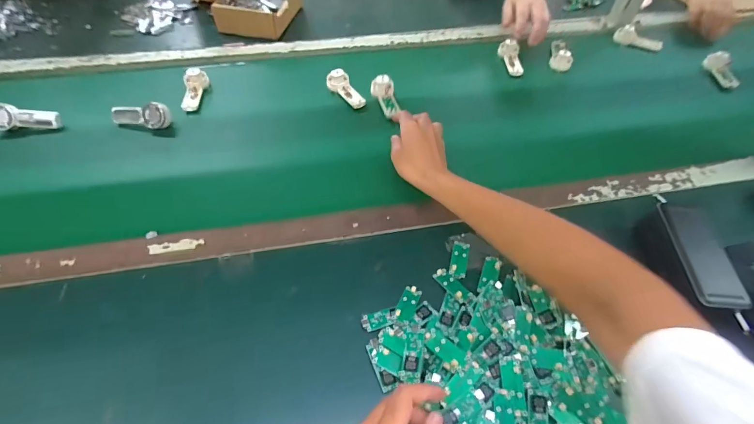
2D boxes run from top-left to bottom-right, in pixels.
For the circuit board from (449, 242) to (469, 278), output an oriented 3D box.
[{"bbox_3d":[0.101,0.058,0.446,0.018,0.004,0.051,13,53,8],"label":"circuit board"}]

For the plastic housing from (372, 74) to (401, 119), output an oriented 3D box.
[{"bbox_3d":[0.017,-0.194,0.618,0.038,0.024,0.080,-12,69,-10],"label":"plastic housing"}]

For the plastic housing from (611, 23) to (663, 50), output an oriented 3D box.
[{"bbox_3d":[0.554,-0.369,0.767,0.093,0.033,0.024,21,55,14],"label":"plastic housing"}]

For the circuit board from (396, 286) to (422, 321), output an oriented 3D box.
[{"bbox_3d":[0.035,0.103,0.409,0.019,0.007,0.045,19,54,13],"label":"circuit board"}]

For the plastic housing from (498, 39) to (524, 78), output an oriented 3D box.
[{"bbox_3d":[0.265,-0.301,0.711,0.033,0.025,0.087,-5,67,-5],"label":"plastic housing"}]

